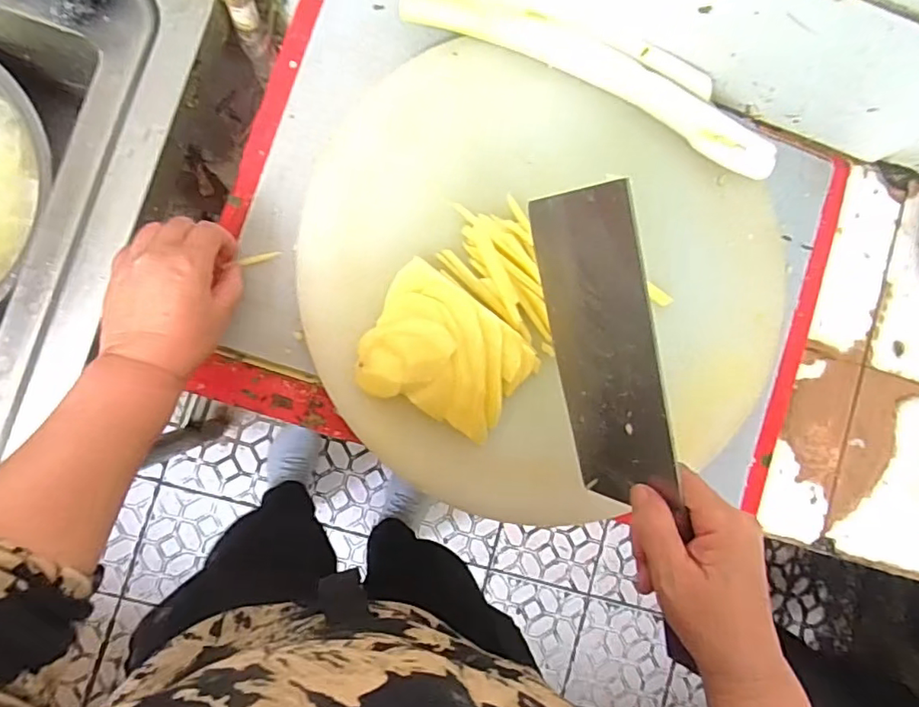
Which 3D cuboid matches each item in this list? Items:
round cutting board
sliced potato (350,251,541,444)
[{"bbox_3d":[0.071,-0.045,0.479,0.405,0.037,0.362,22,84,-7],"label":"round cutting board"},{"bbox_3d":[-0.007,0.002,0.441,0.127,0.031,0.102,28,95,-5],"label":"sliced potato"}]

